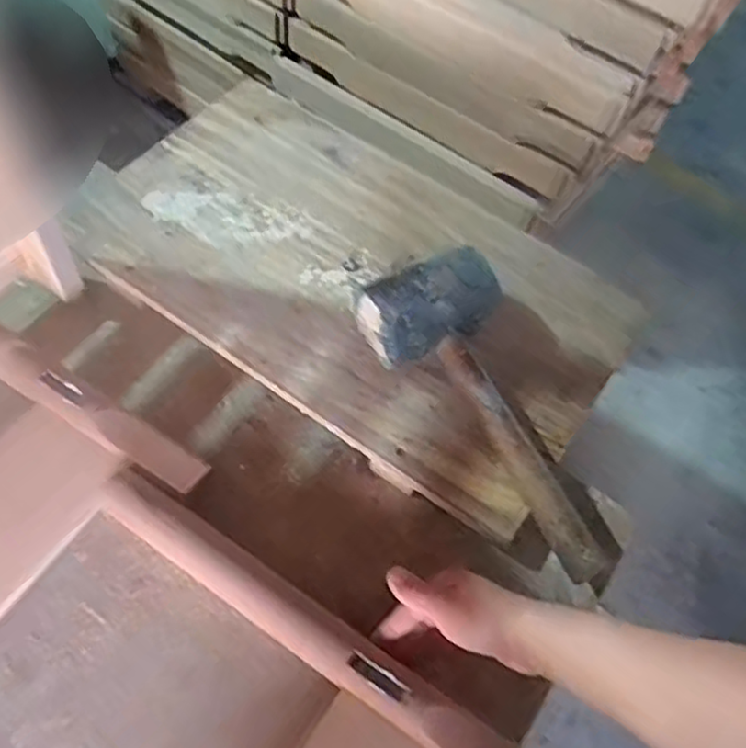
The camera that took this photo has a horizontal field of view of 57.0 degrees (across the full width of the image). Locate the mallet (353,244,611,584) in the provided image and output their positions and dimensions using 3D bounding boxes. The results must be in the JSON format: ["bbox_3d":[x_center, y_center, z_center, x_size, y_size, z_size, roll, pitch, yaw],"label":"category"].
[{"bbox_3d":[0.124,0.032,0.648,0.141,0.097,0.326,-26,65,-21],"label":"mallet"}]

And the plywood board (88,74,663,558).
[{"bbox_3d":[-0.022,-0.124,0.777,0.597,0.021,0.352,33,64,14],"label":"plywood board"}]

